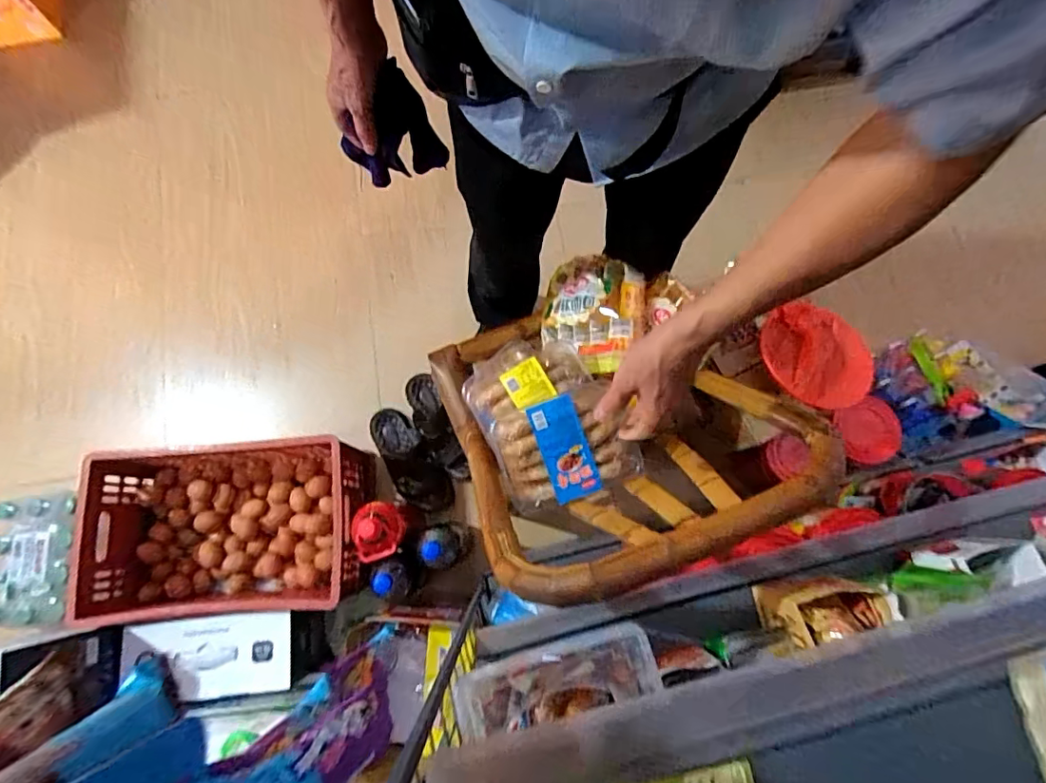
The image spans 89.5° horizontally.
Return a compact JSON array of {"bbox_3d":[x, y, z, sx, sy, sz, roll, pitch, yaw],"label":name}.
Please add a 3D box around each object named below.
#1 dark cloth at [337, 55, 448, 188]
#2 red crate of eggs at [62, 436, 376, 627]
[{"bbox_3d":[-0.171,-0.333,0.678,0.124,0.137,0.055,-20,77,-5],"label":"dark cloth"},{"bbox_3d":[-0.543,0.260,1.021,0.445,0.224,0.297,-4,76,-1],"label":"red crate of eggs"}]

